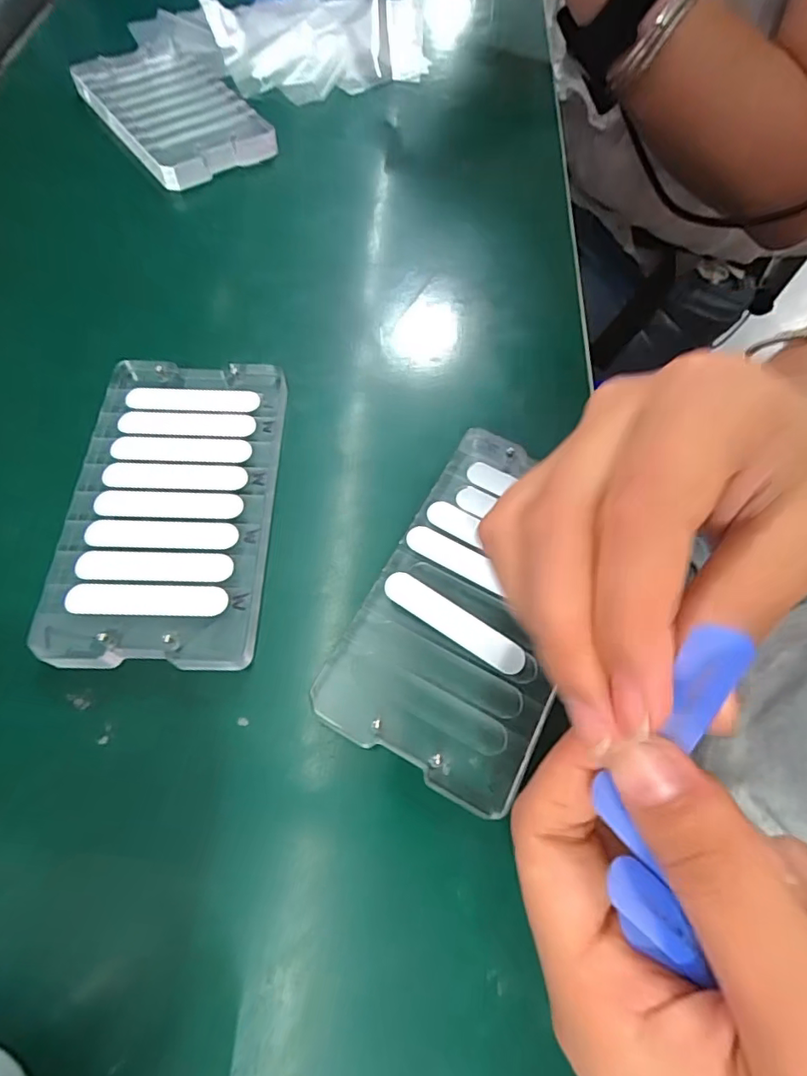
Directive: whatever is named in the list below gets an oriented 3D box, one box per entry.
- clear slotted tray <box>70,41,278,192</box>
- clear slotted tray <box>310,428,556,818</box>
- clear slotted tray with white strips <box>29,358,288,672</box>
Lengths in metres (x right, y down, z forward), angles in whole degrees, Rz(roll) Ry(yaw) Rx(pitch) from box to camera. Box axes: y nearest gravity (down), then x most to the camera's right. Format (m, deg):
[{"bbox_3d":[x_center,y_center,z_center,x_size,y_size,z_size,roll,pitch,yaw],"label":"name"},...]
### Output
[{"bbox_3d":[-0.133,-0.245,0.313,0.072,0.016,0.123,-32,69,-17],"label":"clear slotted tray"},{"bbox_3d":[0.026,0.020,0.189,0.065,0.014,0.121,26,65,10],"label":"clear slotted tray"},{"bbox_3d":[-0.083,-0.014,0.202,0.070,0.013,0.124,1,63,-2],"label":"clear slotted tray with white strips"}]

